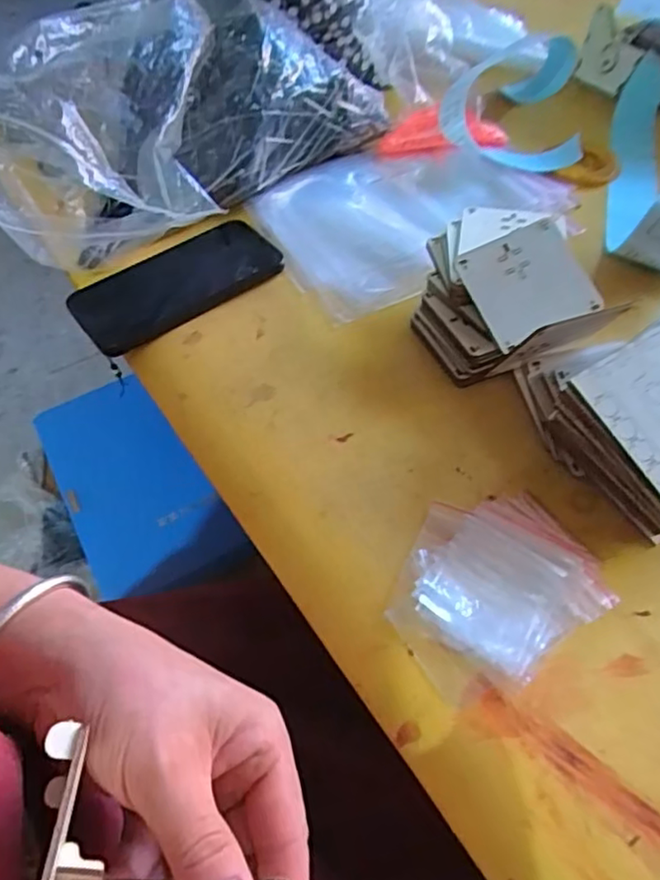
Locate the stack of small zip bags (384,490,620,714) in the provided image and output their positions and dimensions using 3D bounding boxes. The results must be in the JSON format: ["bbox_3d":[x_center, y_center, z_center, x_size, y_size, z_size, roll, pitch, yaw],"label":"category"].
[{"bbox_3d":[0.086,0.078,0.341,0.114,0.010,0.094,-34,60,-19],"label":"stack of small zip bags"}]

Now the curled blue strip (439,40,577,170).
[{"bbox_3d":[0.180,-0.325,0.582,0.123,0.053,0.190,15,57,14],"label":"curled blue strip"}]

